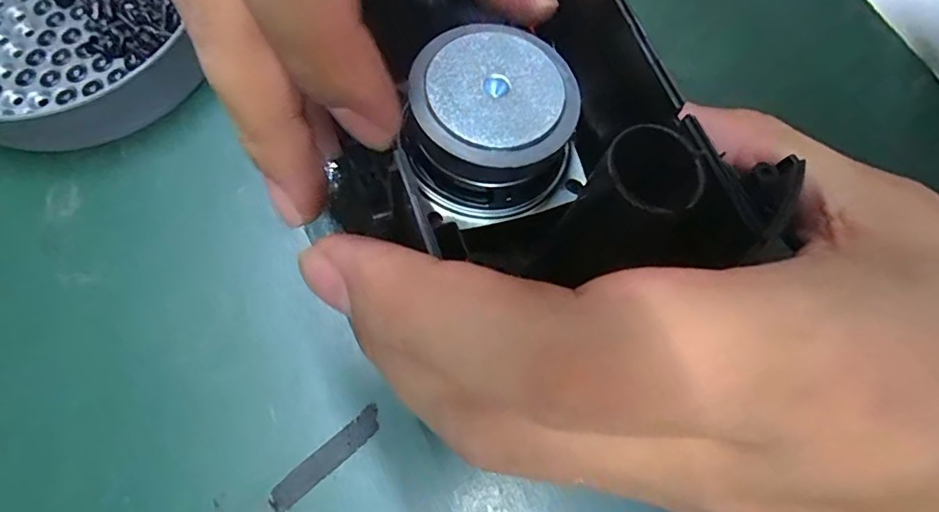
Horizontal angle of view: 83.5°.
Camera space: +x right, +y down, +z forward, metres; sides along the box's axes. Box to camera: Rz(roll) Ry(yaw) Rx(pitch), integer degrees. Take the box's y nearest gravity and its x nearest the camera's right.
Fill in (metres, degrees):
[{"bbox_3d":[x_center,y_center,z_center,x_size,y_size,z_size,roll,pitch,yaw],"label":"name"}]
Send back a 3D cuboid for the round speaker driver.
[{"bbox_3d":[0.006,-0.035,0.141,0.042,0.026,0.048,0,72,2],"label":"round speaker driver"}]

